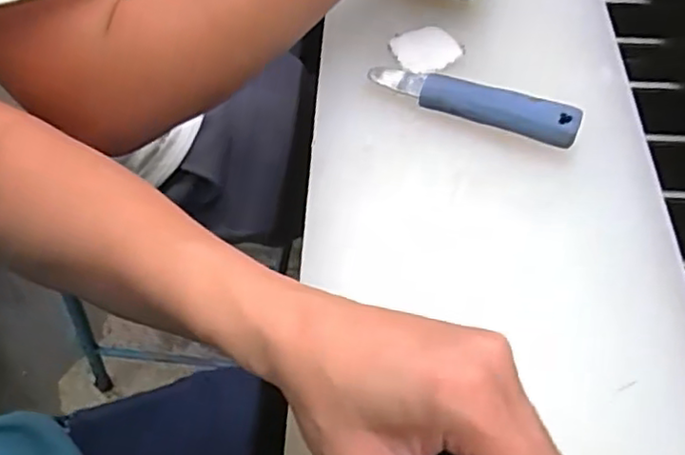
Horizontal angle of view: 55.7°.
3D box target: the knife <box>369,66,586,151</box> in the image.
[{"bbox_3d":[0.095,-0.094,0.475,0.153,0.019,0.025,22,57,16],"label":"knife"}]

